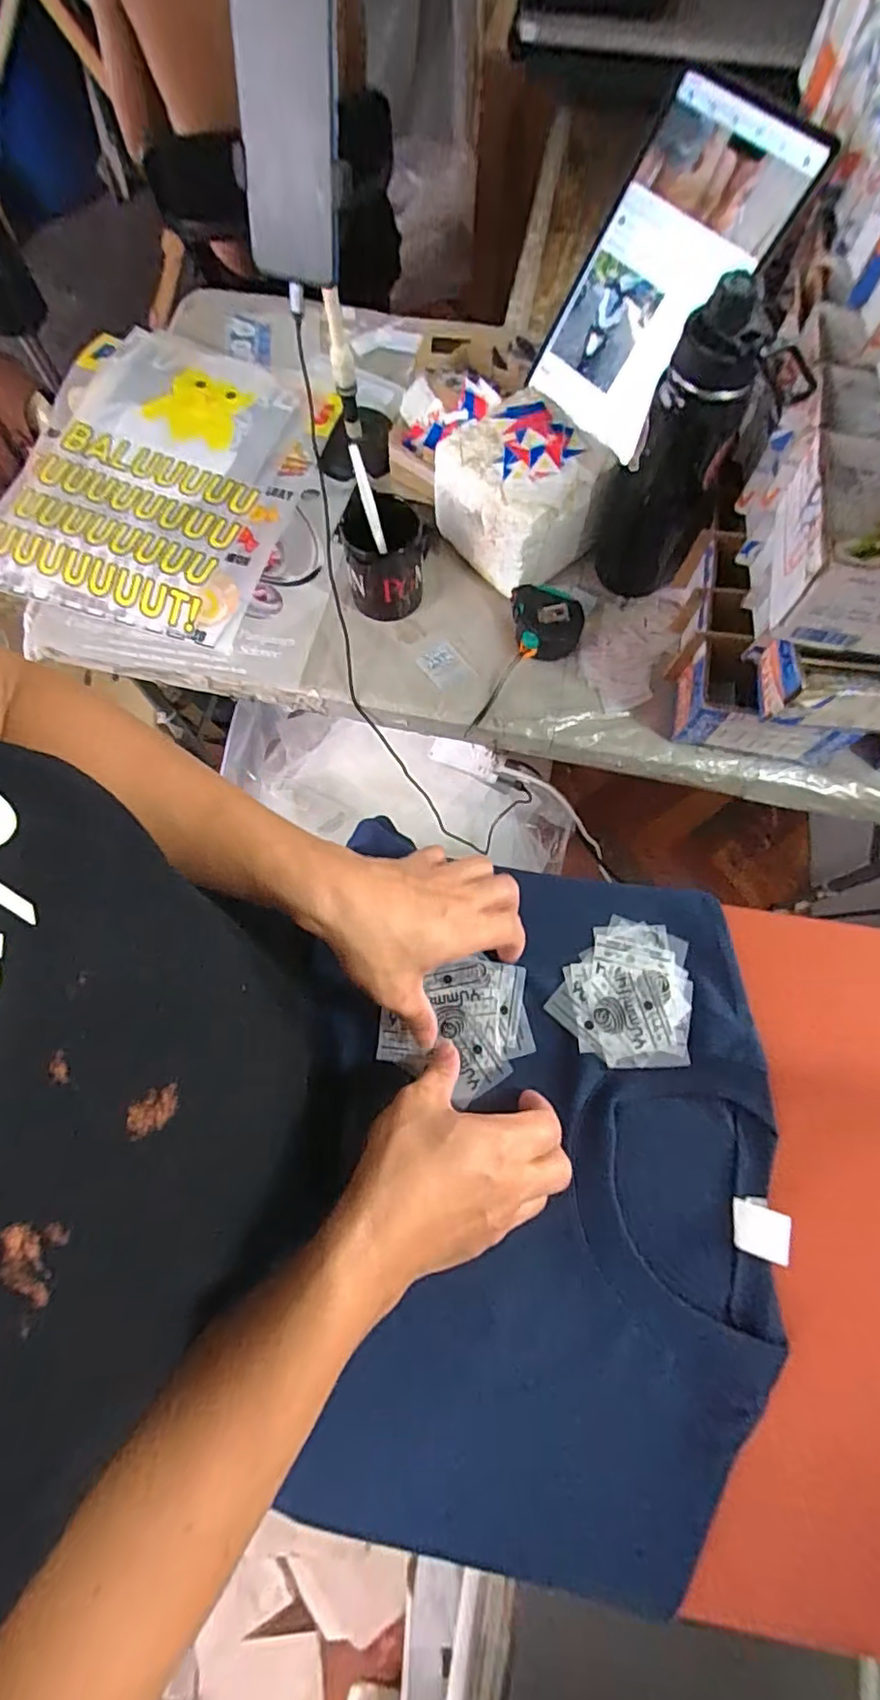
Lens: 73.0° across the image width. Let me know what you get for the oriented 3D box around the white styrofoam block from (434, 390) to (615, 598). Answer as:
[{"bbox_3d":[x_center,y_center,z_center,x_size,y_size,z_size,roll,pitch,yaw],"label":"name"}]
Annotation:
[{"bbox_3d":[0.089,-0.383,0.650,0.138,0.120,0.152,-43,78,-12],"label":"white styrofoam block"}]

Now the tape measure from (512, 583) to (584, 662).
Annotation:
[{"bbox_3d":[0.116,-0.251,0.646,0.067,0.045,0.075,-6,73,-2],"label":"tape measure"}]

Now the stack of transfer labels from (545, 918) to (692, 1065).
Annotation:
[{"bbox_3d":[0.128,0.097,0.412,0.090,0.006,0.098,12,73,3],"label":"stack of transfer labels"}]

